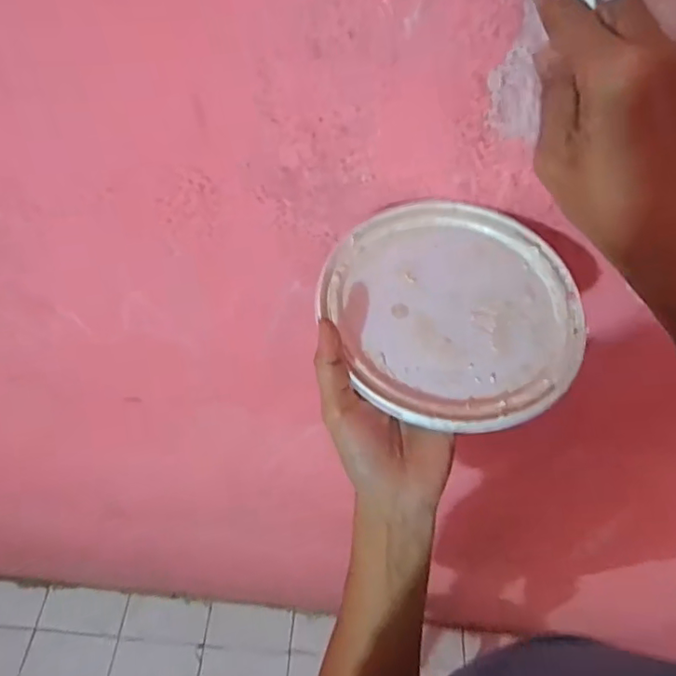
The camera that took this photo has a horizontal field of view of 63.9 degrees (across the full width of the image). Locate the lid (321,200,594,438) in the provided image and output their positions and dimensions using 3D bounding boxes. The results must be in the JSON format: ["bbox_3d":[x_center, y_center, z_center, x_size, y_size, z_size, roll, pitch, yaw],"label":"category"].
[{"bbox_3d":[0.080,-0.023,0.373,0.165,0.020,0.176,0,55,1],"label":"lid"}]

